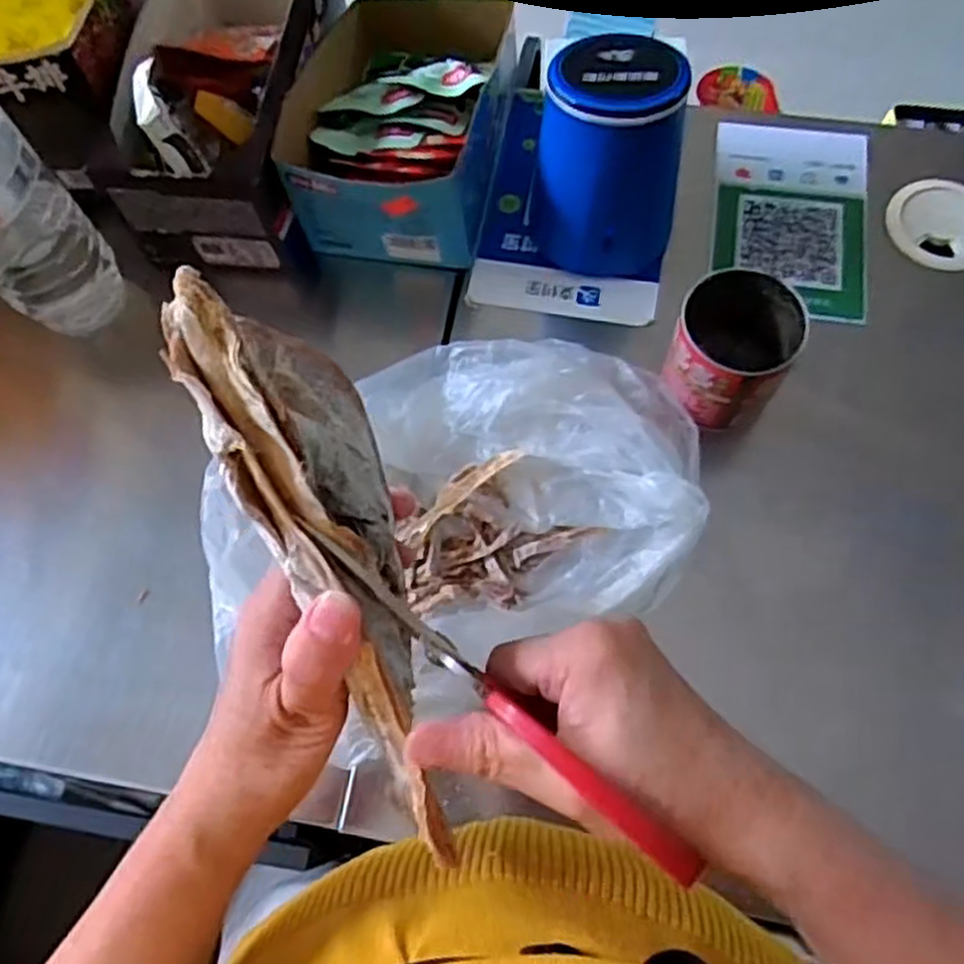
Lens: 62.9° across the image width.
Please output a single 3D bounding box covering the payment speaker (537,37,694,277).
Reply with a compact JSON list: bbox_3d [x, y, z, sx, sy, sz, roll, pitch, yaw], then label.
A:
[{"bbox_3d":[0.075,-0.185,0.460,0.084,0.115,0.080,-1,69,2],"label":"payment speaker"}]

